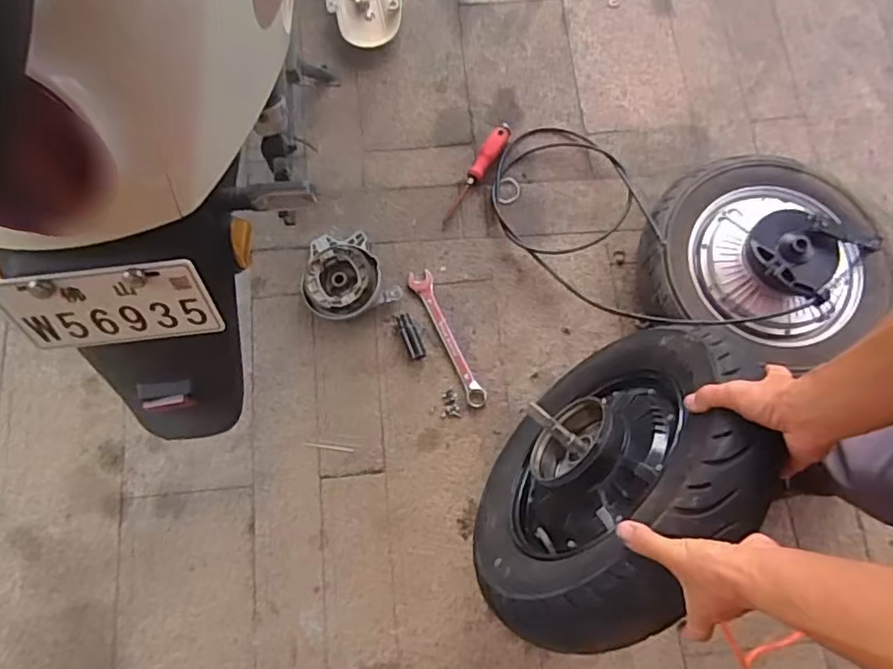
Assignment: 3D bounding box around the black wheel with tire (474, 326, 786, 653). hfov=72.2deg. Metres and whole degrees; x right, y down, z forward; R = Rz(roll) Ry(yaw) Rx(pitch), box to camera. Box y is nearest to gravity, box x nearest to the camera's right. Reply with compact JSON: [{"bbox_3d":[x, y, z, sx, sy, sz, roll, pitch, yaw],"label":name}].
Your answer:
[{"bbox_3d":[0.182,0.155,0.712,0.170,0.381,0.385,40,94,-14],"label":"black wheel with tire"}]

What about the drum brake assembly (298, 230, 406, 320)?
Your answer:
[{"bbox_3d":[-0.166,-0.097,0.990,0.138,0.047,0.140,0,75,0],"label":"drum brake assembly"}]

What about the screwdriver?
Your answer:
[{"bbox_3d":[0.052,-0.280,1.053,0.030,0.030,0.227,31,77,8],"label":"screwdriver"}]

